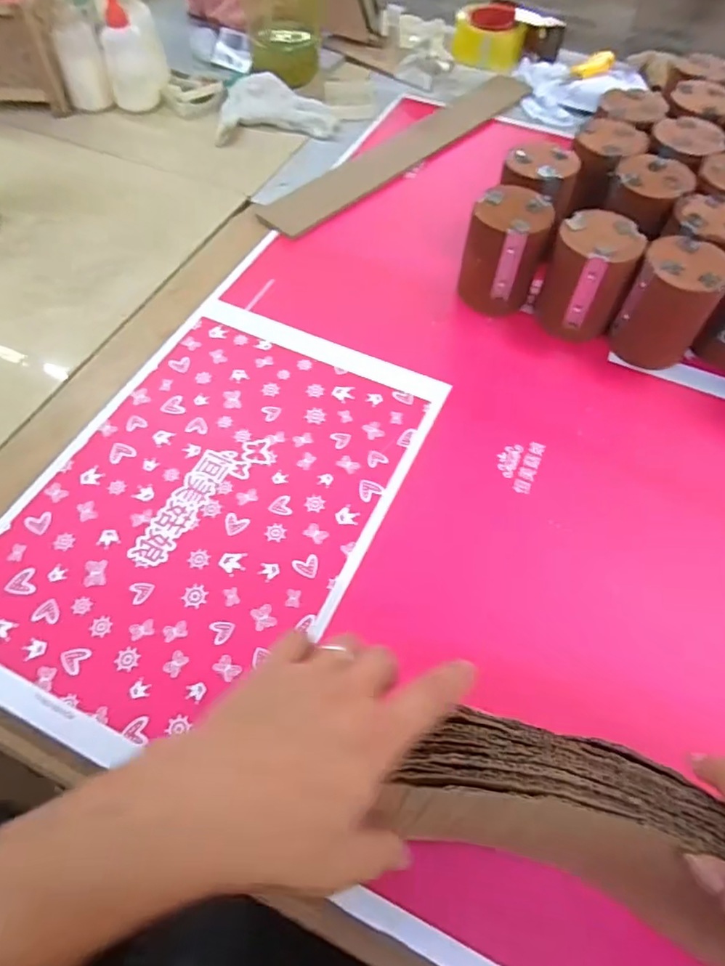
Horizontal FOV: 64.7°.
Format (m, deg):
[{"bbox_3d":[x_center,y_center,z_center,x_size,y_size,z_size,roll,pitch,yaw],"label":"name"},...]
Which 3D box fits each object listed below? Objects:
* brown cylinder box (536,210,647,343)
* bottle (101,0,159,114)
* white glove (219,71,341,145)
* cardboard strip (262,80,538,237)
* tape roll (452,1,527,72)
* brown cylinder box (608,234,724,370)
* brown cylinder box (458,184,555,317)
[{"bbox_3d":[0.226,-0.205,0.580,0.078,0.101,0.073,22,60,12],"label":"brown cylinder box"},{"bbox_3d":[-0.328,-0.602,0.781,0.059,0.155,0.048,-17,60,-12],"label":"bottle"},{"bbox_3d":[-0.121,-0.528,0.809,0.171,0.045,0.101,-4,58,-4],"label":"white glove"},{"bbox_3d":[0.057,-0.457,0.779,0.076,0.013,0.486,38,66,24],"label":"cardboard strip"},{"bbox_3d":[0.203,-0.716,0.918,0.115,0.057,0.100,9,58,4],"label":"tape roll"},{"bbox_3d":[0.294,-0.170,0.554,0.076,0.104,0.069,31,62,17],"label":"brown cylinder box"},{"bbox_3d":[0.147,-0.239,0.595,0.076,0.105,0.071,21,60,11],"label":"brown cylinder box"}]

